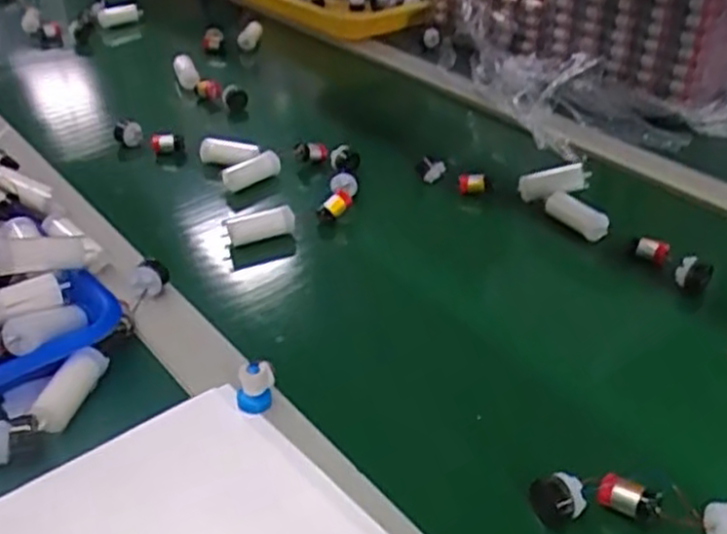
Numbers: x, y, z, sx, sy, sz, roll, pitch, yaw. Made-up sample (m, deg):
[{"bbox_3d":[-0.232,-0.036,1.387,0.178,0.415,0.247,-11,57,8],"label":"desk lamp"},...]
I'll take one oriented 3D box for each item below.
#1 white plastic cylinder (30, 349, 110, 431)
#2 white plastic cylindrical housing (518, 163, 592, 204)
[{"bbox_3d":[-0.155,0.065,0.412,0.014,0.017,0.056,11,34,8],"label":"white plastic cylinder"},{"bbox_3d":[0.156,-0.070,0.631,0.056,0.025,0.017,-12,33,9],"label":"white plastic cylindrical housing"}]

